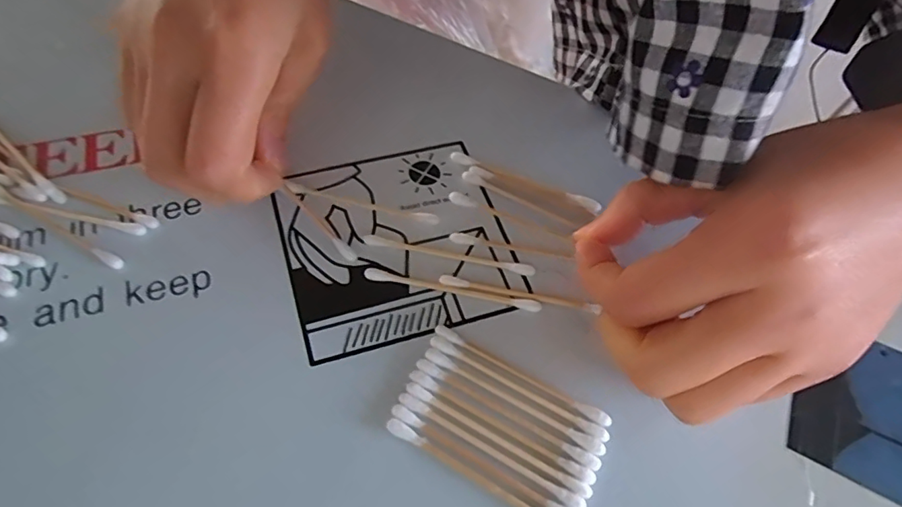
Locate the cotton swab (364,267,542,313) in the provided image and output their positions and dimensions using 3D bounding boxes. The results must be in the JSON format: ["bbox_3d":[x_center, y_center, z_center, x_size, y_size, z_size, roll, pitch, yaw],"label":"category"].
[{"bbox_3d":[0.000,0.015,0.209,0.071,0.004,0.005,12,62,1],"label":"cotton swab"}]

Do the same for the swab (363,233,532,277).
[{"bbox_3d":[-0.001,0.000,0.216,0.072,0.004,0.005,12,62,2],"label":"swab"}]

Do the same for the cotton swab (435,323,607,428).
[{"bbox_3d":[0.026,0.044,0.193,0.071,0.004,0.005,27,62,11],"label":"cotton swab"}]

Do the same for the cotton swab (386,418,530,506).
[{"bbox_3d":[0.009,0.076,0.174,0.071,0.004,0.005,28,62,12],"label":"cotton swab"}]

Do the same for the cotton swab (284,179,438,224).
[{"bbox_3d":[-0.039,-0.022,0.226,0.068,0.006,0.006,13,60,2],"label":"cotton swab"}]

